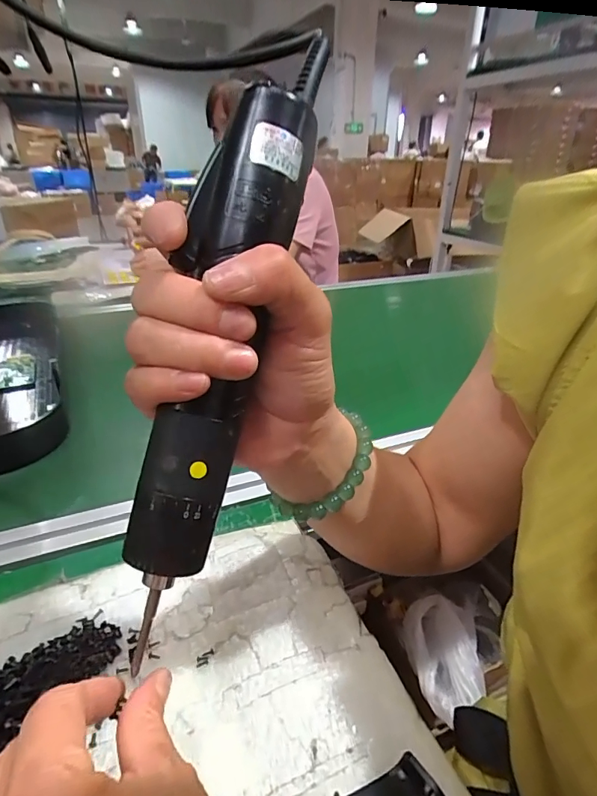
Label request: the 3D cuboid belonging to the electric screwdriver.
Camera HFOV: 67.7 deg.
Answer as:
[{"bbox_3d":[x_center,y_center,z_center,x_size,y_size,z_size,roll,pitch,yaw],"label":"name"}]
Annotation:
[{"bbox_3d":[-0.028,-0.033,0.176,0.034,0.246,0.029,10,-5,16],"label":"electric screwdriver"}]

